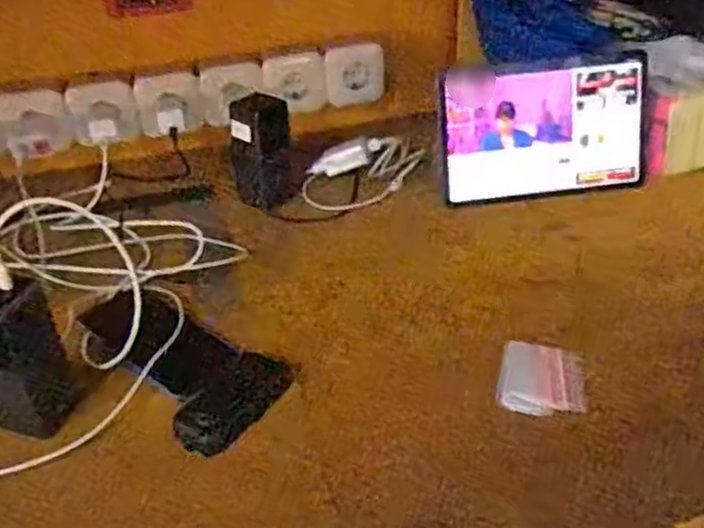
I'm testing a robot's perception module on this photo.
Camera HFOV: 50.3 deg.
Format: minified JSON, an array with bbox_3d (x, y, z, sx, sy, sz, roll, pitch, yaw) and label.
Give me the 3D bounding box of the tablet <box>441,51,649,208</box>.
[{"bbox_3d":[0.229,-0.156,0.885,0.243,0.159,0.012,-6,14,-5],"label":"tablet"}]

